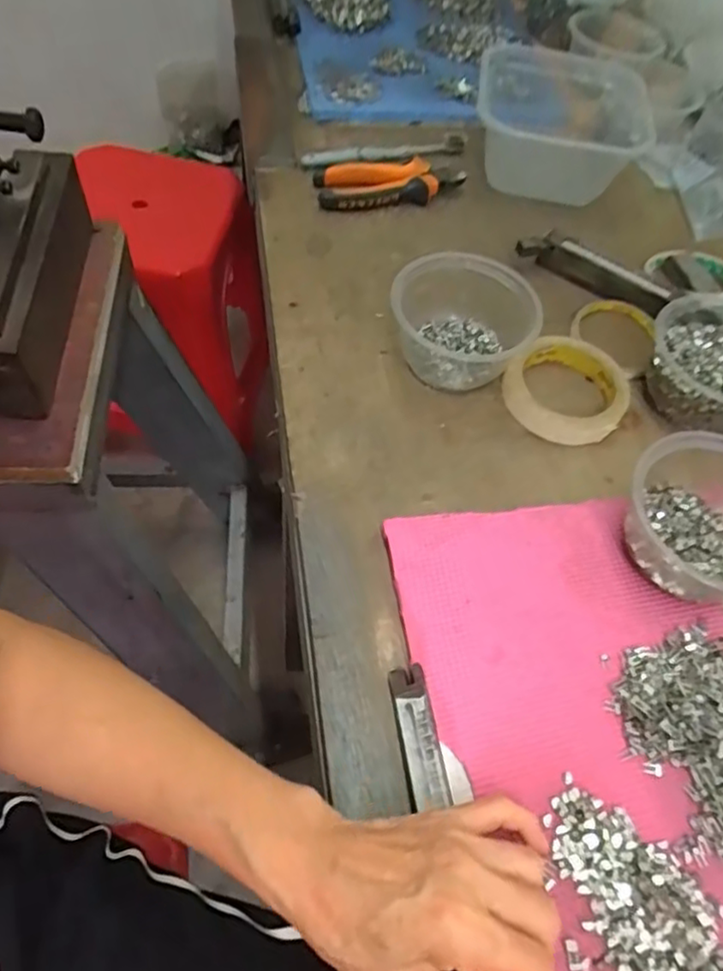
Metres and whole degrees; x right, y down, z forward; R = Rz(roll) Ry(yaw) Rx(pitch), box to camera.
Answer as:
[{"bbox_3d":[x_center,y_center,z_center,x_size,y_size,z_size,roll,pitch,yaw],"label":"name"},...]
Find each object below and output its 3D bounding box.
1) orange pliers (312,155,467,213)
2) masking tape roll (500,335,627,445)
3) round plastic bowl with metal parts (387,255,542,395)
[{"bbox_3d":[0.029,-0.303,0.645,0.148,0.017,0.060,-13,59,-12],"label":"orange pliers"},{"bbox_3d":[0.168,-0.079,0.529,0.091,0.027,0.091,2,57,-3],"label":"masking tape roll"},{"bbox_3d":[0.083,-0.133,0.528,0.114,0.069,0.095,22,59,10],"label":"round plastic bowl with metal parts"}]

